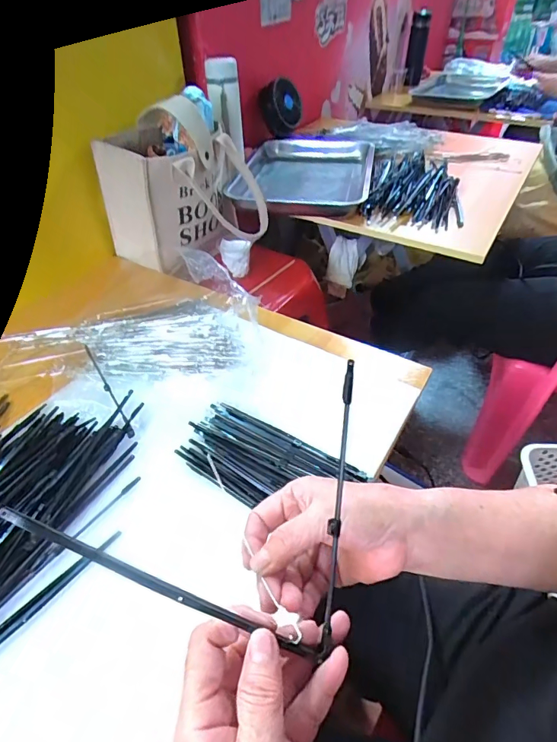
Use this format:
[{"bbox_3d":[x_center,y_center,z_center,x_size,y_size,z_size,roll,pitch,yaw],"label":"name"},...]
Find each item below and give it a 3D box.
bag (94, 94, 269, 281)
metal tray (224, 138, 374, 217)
[{"bbox_3d":[-0.162,-0.304,0.718,0.253,0.224,0.171,20,48,21],"label":"bag"},{"bbox_3d":[0.056,-0.402,0.873,0.272,0.050,0.336,5,44,6],"label":"metal tray"}]

